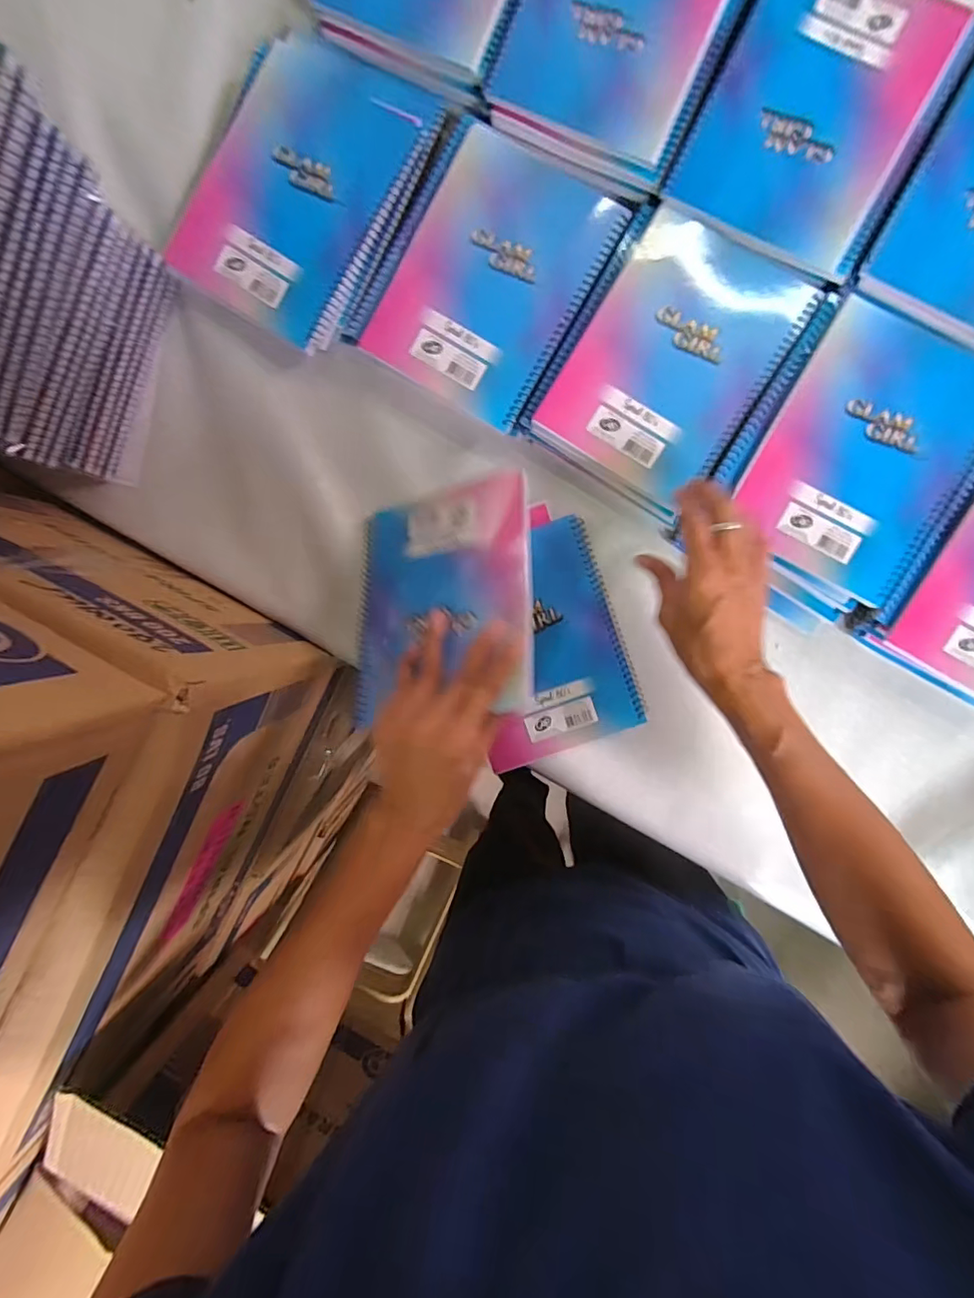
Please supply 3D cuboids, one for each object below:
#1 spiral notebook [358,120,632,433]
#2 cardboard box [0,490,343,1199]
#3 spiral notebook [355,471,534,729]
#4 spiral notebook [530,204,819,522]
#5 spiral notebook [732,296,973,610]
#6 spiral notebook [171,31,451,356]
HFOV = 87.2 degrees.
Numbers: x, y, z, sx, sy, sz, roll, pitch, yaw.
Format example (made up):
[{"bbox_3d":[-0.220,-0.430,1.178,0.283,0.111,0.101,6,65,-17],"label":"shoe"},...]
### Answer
[{"bbox_3d":[0.003,-0.305,0.422,0.149,0.008,0.194,30,99,0],"label":"spiral notebook"},{"bbox_3d":[-0.364,0.084,0.405,0.327,0.245,0.346,29,96,2],"label":"cardboard box"},{"bbox_3d":[-0.039,-0.040,0.401,0.153,0.012,0.189,-10,68,24],"label":"spiral notebook"},{"bbox_3d":[0.149,-0.233,0.416,0.151,0.010,0.206,32,99,0],"label":"spiral notebook"},{"bbox_3d":[0.304,-0.155,0.407,0.151,0.015,0.197,29,99,1],"label":"spiral notebook"},{"bbox_3d":[-0.156,-0.389,0.433,0.158,0.023,0.222,31,99,0],"label":"spiral notebook"}]

